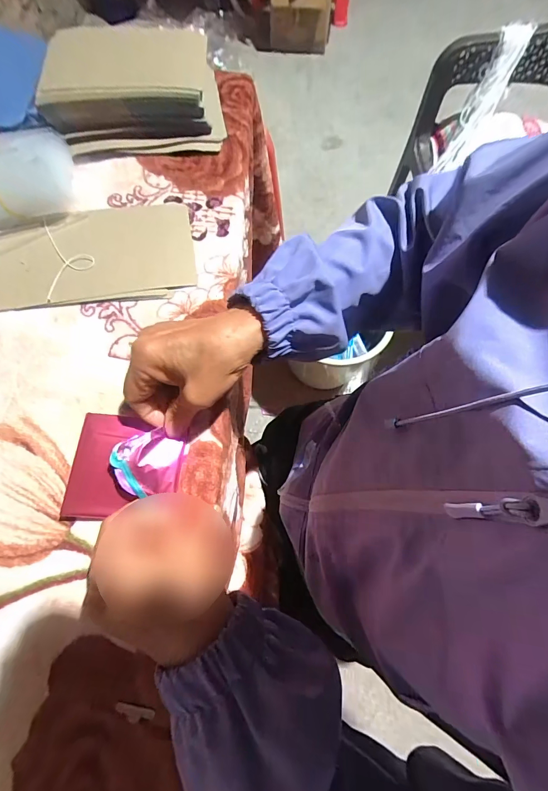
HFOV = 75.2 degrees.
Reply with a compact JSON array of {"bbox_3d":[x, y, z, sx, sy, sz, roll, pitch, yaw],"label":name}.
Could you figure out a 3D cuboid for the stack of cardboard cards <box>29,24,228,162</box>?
[{"bbox_3d":[-0.167,-0.359,0.416,0.204,0.064,0.148,-9,71,-6],"label":"stack of cardboard cards"}]

